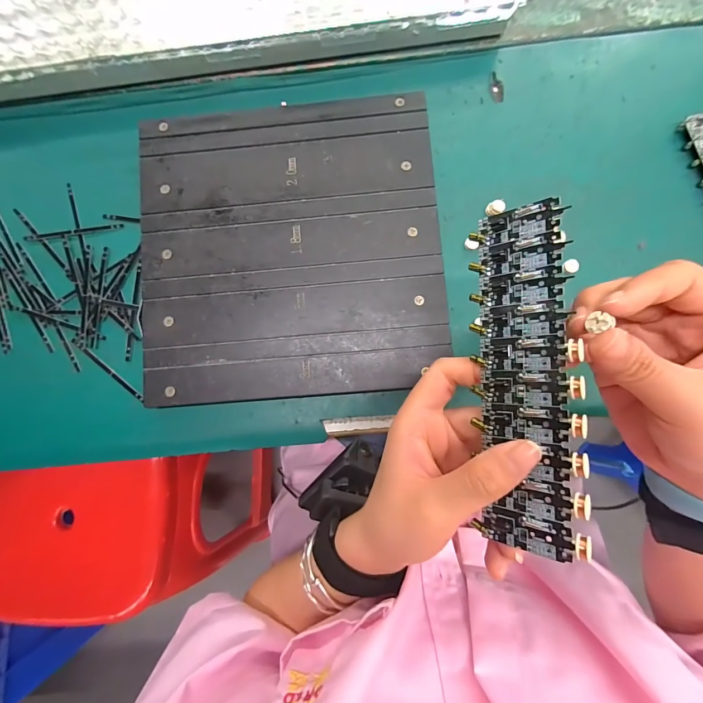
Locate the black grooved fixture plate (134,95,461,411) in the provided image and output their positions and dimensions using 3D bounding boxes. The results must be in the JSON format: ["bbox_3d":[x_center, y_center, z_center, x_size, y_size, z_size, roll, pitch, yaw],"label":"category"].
[{"bbox_3d":[-0.048,-0.081,0.263,0.225,0.016,0.228,-5,82,3],"label":"black grooved fixture plate"}]

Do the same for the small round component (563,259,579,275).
[{"bbox_3d":[0.168,-0.065,0.261,0.010,0.004,0.011,0,82,3],"label":"small round component"}]

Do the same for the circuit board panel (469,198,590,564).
[{"bbox_3d":[0.079,0.009,0.156,0.043,0.004,0.153,-5,81,42],"label":"circuit board panel"}]

